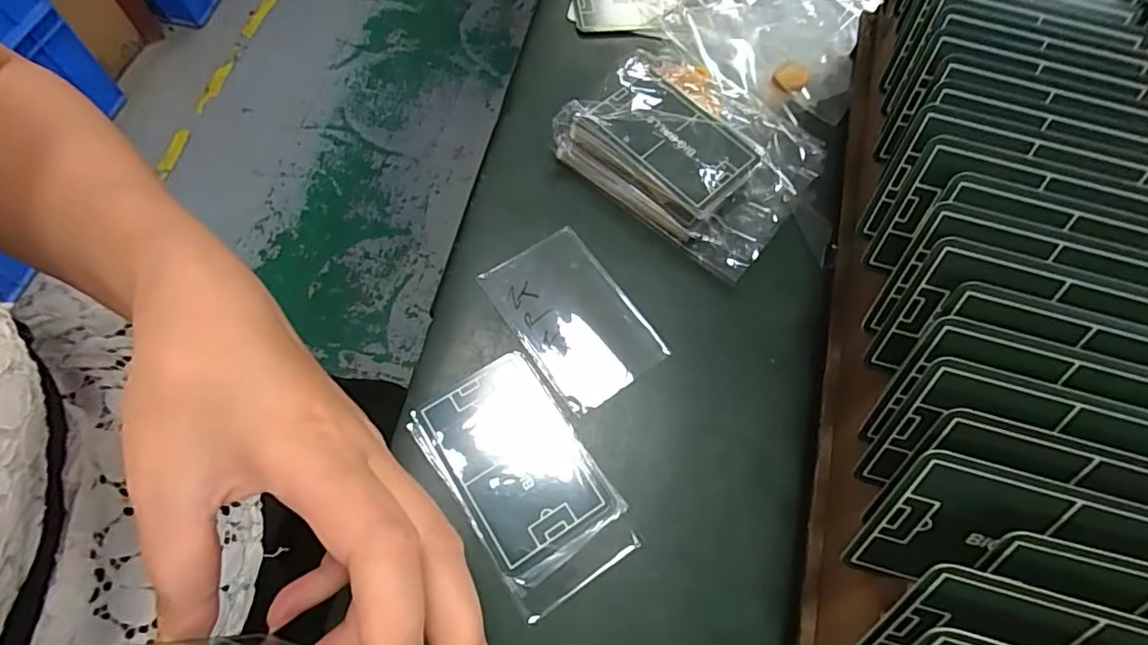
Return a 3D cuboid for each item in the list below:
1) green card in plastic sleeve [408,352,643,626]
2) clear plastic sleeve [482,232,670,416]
[{"bbox_3d":[-0.022,0.067,0.247,0.060,0.004,0.102,-32,74,-18],"label":"green card in plastic sleeve"},{"bbox_3d":[-0.001,-0.003,0.279,0.056,0.004,0.086,-33,74,-14],"label":"clear plastic sleeve"}]

